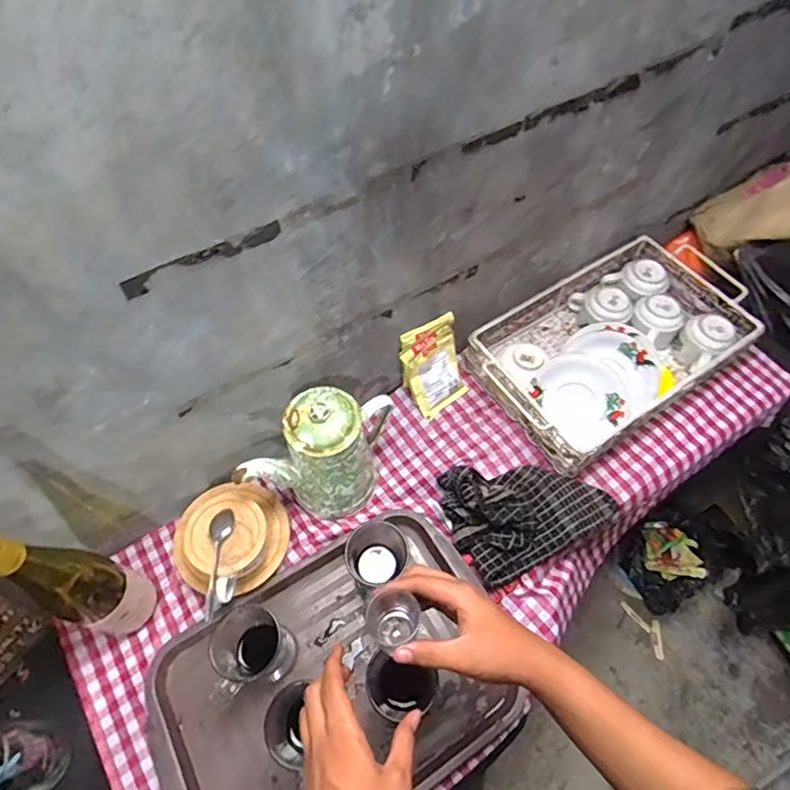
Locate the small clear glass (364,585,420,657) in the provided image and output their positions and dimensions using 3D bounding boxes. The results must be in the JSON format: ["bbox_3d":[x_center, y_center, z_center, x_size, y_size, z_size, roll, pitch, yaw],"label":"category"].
[{"bbox_3d":[-0.002,0.204,0.470,0.045,0.049,0.043,-34,65,-20],"label":"small clear glass"}]

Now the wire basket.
[{"bbox_3d":[0.355,-0.091,0.849,0.437,0.107,0.267,-30,64,-18],"label":"wire basket"}]

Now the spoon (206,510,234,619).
[{"bbox_3d":[-0.214,0.202,0.626,0.028,0.018,0.128,-5,59,-4],"label":"spoon"}]

